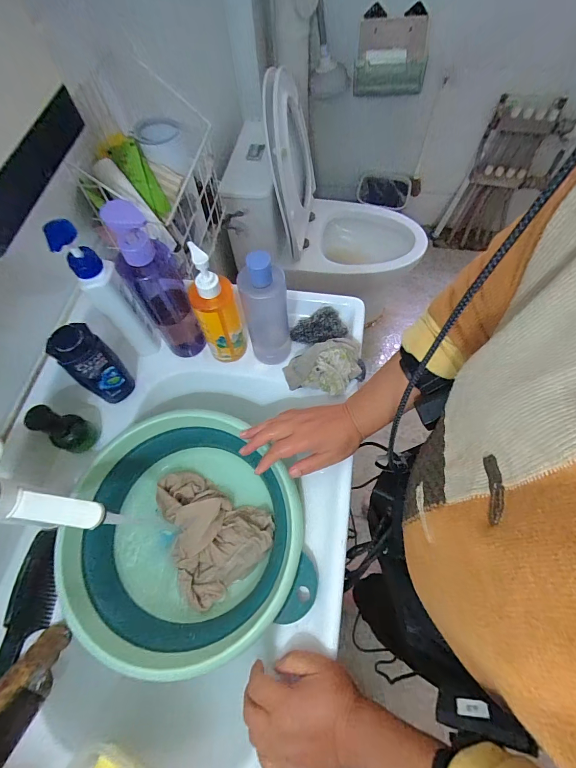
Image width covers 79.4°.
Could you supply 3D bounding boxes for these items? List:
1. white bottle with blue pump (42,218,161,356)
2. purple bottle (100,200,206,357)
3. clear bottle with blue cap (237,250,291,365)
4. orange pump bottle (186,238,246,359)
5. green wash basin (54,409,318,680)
[{"bbox_3d":[-0.241,-0.119,0.479,0.049,0.213,0.048,-26,66,-9],"label":"white bottle with blue pump"},{"bbox_3d":[-0.188,-0.144,0.497,0.070,0.252,0.086,-26,66,-9],"label":"purple bottle"},{"bbox_3d":[-0.030,-0.104,0.498,0.067,0.194,0.052,-6,65,0],"label":"clear bottle with blue cap"},{"bbox_3d":[-0.104,-0.102,0.506,0.061,0.180,0.058,-17,65,-5],"label":"orange pump bottle"},{"bbox_3d":[-0.143,0.207,0.490,0.293,0.106,0.299,-1,65,2],"label":"green wash basin"}]

